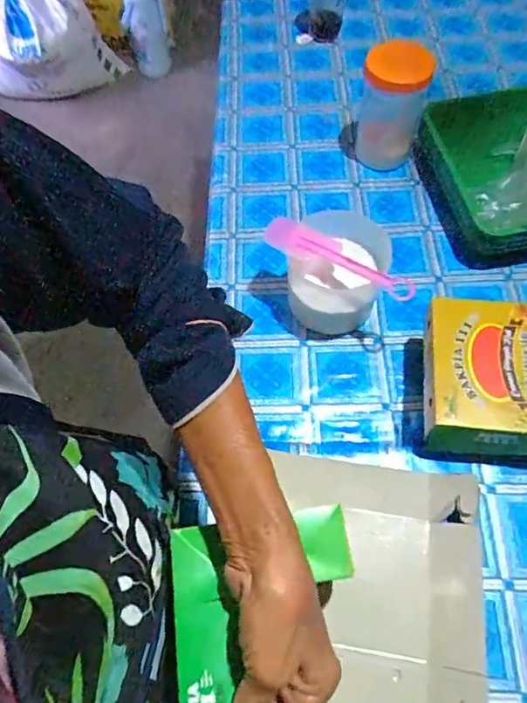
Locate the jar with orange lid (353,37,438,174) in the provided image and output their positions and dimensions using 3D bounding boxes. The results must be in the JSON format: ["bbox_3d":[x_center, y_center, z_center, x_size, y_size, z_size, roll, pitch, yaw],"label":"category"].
[{"bbox_3d":[0.190,-0.366,0.747,0.095,0.165,0.097,13,64,9],"label":"jar with orange lid"}]

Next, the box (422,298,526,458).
[{"bbox_3d":[0.247,0.036,0.562,0.126,0.106,0.161,7,63,6],"label":"box"}]

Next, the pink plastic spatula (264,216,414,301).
[{"bbox_3d":[0.089,-0.111,0.595,0.190,0.020,0.048,26,65,18],"label":"pink plastic spatula"}]

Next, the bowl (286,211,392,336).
[{"bbox_3d":[0.096,-0.100,0.657,0.117,0.112,0.114,-1,62,2],"label":"bowl"}]

